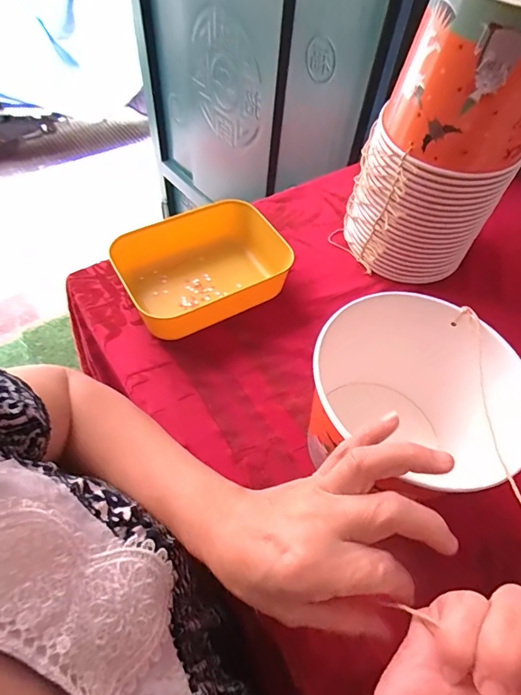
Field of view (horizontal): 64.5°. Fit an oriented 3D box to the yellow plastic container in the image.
[{"bbox_3d":[-0.064,-0.093,0.496,0.190,0.059,0.144,-23,60,-18],"label":"yellow plastic container"}]

